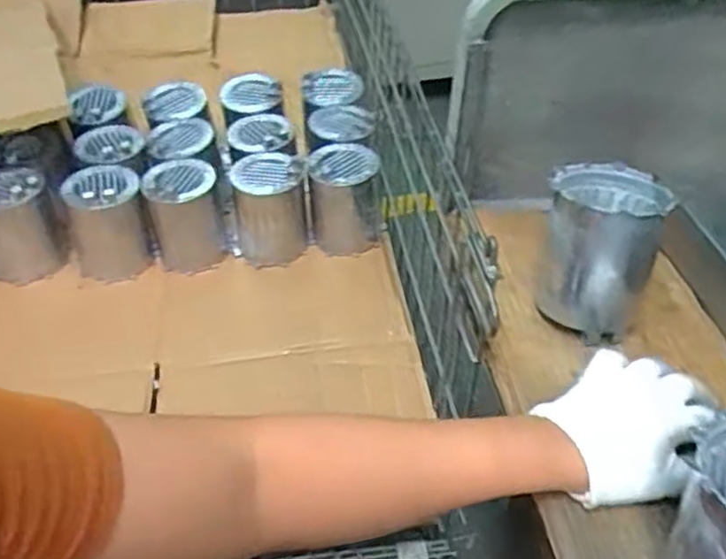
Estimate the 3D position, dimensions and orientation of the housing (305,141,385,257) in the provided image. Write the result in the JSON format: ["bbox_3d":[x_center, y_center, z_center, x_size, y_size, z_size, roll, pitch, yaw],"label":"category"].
[{"bbox_3d":[-0.022,-0.102,0.893,0.094,0.115,0.086,-7,44,-6],"label":"housing"}]

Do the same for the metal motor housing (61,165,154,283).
[{"bbox_3d":[-0.312,-0.068,0.859,0.091,0.118,0.086,-14,45,-14],"label":"metal motor housing"}]

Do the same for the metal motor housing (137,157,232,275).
[{"bbox_3d":[-0.224,-0.080,0.885,0.086,0.119,0.089,-14,45,-14],"label":"metal motor housing"}]

